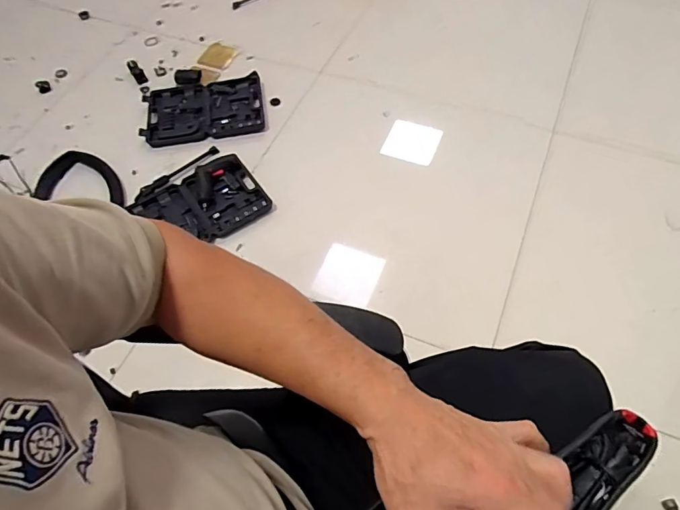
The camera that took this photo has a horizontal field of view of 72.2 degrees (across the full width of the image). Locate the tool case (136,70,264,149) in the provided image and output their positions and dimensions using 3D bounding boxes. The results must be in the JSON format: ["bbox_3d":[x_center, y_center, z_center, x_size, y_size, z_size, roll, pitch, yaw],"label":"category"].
[{"bbox_3d":[-0.449,-0.494,1.545,0.391,0.059,0.277,-8,58,-2],"label":"tool case"}]

